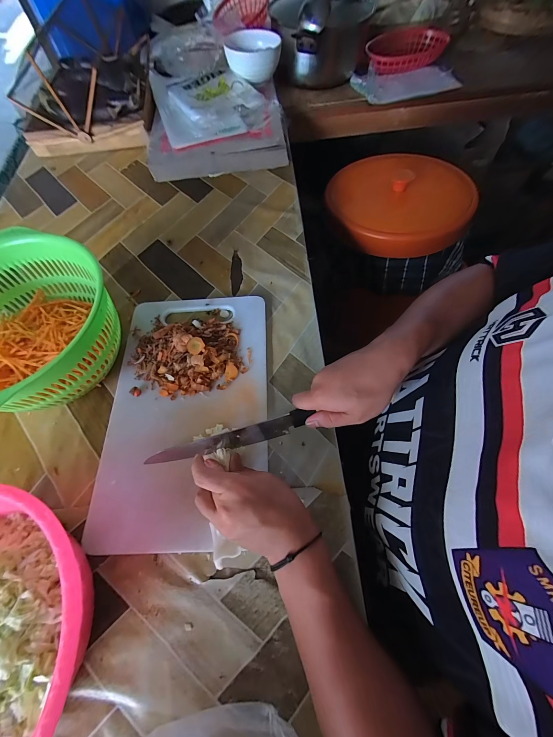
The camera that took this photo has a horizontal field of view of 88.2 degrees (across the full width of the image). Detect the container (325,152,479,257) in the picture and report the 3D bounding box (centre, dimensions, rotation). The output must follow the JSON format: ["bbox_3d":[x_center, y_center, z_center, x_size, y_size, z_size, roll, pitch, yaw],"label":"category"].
[{"bbox_3d":[0.267,-0.400,0.653,0.283,0.064,0.311,-1,64,2],"label":"container"}]

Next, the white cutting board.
[{"bbox_3d":[-0.113,0.043,0.369,0.197,0.012,0.324,-3,64,1],"label":"white cutting board"}]

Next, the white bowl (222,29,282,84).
[{"bbox_3d":[-0.052,-0.712,0.651,0.120,0.060,0.120,0,64,1],"label":"white bowl"}]

